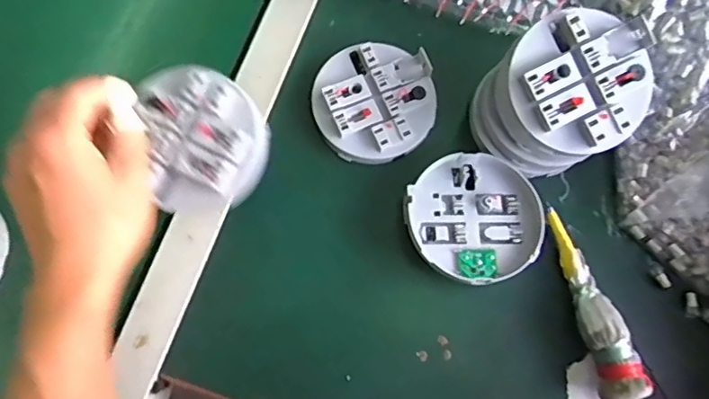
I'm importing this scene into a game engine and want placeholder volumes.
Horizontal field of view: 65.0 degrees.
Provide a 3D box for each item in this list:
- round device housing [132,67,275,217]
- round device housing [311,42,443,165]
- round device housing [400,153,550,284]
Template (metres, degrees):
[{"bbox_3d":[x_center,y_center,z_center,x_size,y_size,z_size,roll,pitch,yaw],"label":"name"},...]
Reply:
[{"bbox_3d":[-0.106,-0.045,0.403,0.083,0.035,0.099,-10,76,-4],"label":"round device housing"},{"bbox_3d":[0.018,-0.082,0.477,0.102,0.025,0.102,0,76,-1],"label":"round device housing"},{"bbox_3d":[0.095,0.015,0.450,0.102,0.030,0.103,0,76,-1],"label":"round device housing"}]

